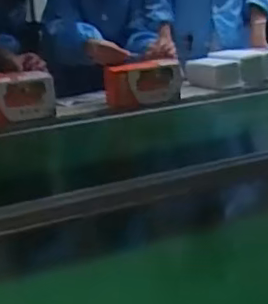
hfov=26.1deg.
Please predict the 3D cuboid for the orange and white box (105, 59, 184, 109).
[{"bbox_3d":[0.027,-0.177,1.499,0.208,0.102,0.074,-10,20,-22],"label":"orange and white box"}]

